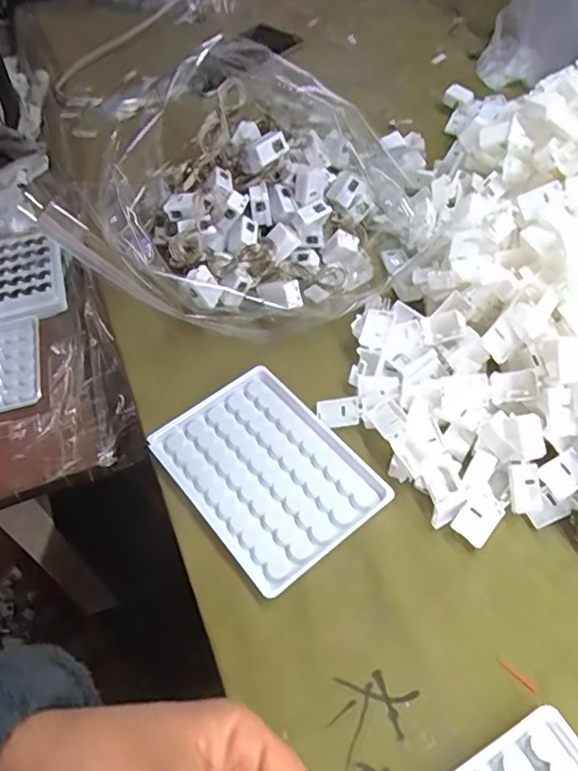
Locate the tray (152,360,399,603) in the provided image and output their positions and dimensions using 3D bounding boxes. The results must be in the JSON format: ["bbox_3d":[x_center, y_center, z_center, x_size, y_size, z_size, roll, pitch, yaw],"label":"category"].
[{"bbox_3d":[-0.013,0.051,0.353,0.094,0.009,0.127,-34,59,-20],"label":"tray"}]

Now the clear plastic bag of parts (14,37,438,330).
[{"bbox_3d":[-0.017,-0.140,0.427,0.243,0.119,0.190,1,54,4],"label":"clear plastic bag of parts"}]

